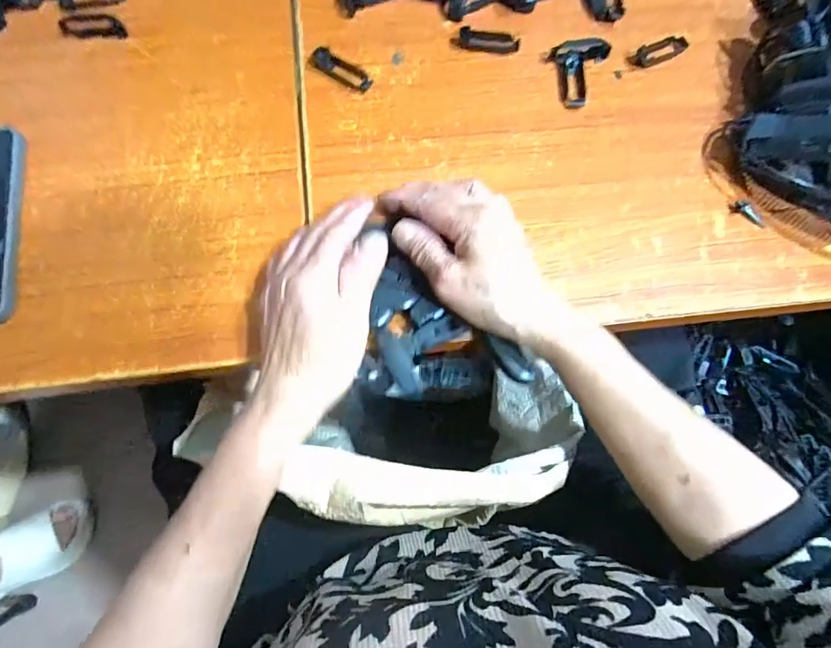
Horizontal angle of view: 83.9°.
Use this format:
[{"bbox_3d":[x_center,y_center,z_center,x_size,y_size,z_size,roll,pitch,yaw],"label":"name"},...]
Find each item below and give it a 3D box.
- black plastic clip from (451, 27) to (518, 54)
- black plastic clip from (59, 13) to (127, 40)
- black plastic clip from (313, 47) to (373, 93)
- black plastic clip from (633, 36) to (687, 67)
[{"bbox_3d":[0.064,-0.258,0.421,0.060,0.011,0.014,9,74,1],"label":"black plastic clip"},{"bbox_3d":[-0.287,-0.266,0.412,0.057,0.004,0.026,-1,74,-2],"label":"black plastic clip"},{"bbox_3d":[-0.063,-0.221,0.400,0.056,0.009,0.020,31,75,7],"label":"black plastic clip"},{"bbox_3d":[0.228,-0.253,0.427,0.054,0.009,0.020,-27,77,-9],"label":"black plastic clip"}]

